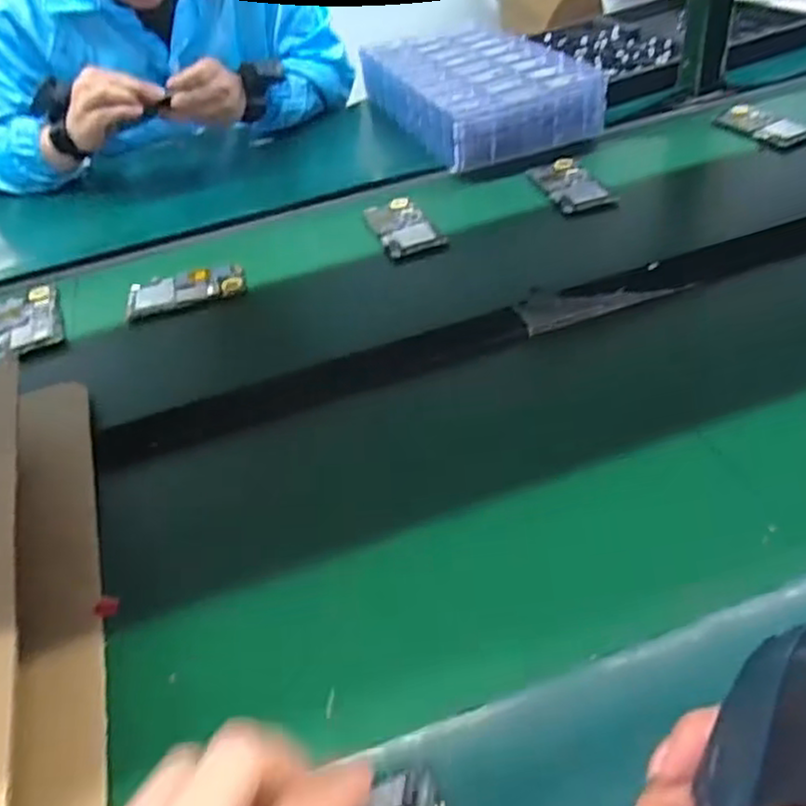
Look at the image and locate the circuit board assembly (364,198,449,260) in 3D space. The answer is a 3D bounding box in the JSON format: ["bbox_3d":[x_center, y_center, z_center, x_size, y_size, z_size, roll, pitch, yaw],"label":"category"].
[{"bbox_3d":[-0.004,-0.203,0.819,0.064,0.017,0.118,-20,45,-14],"label":"circuit board assembly"}]

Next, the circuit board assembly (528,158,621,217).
[{"bbox_3d":[0.194,-0.261,0.853,0.071,0.012,0.111,-16,44,-10],"label":"circuit board assembly"}]

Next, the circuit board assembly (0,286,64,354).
[{"bbox_3d":[-0.399,-0.091,0.763,0.065,0.008,0.125,-21,45,-15],"label":"circuit board assembly"}]

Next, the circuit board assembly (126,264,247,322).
[{"bbox_3d":[-0.234,-0.122,0.772,0.125,0.014,0.051,-17,44,-11],"label":"circuit board assembly"}]

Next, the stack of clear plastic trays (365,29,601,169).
[{"bbox_3d":[0.092,-0.452,1.026,0.223,0.082,0.376,-19,44,-13],"label":"stack of clear plastic trays"}]

